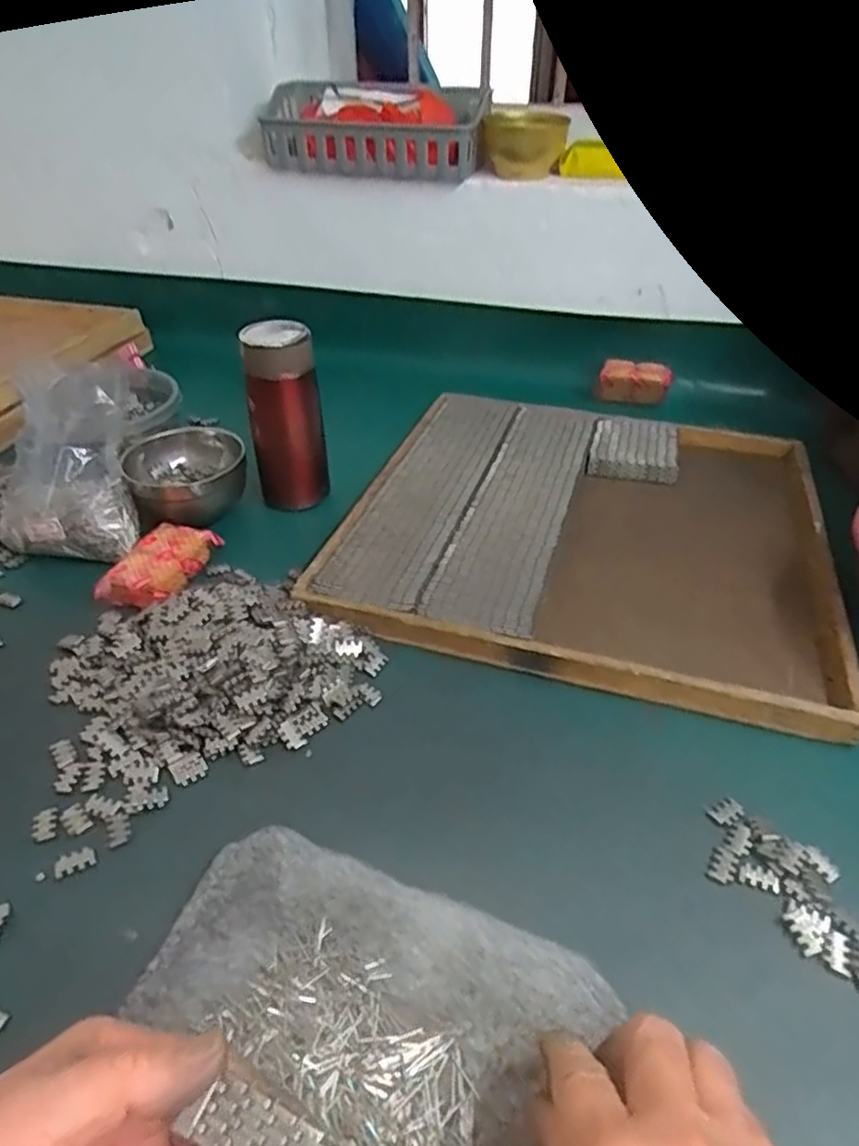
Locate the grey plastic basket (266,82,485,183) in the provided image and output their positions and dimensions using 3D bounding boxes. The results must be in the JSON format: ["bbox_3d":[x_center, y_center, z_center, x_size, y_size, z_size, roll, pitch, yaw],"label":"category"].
[{"bbox_3d":[-0.065,-0.528,0.791,0.261,0.078,0.139,9,38,10],"label":"grey plastic basket"}]

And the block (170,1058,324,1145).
[{"bbox_3d":[-0.055,0.180,0.213,0.042,0.006,0.021,18,45,22],"label":"block"}]

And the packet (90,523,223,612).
[{"bbox_3d":[-0.219,-0.009,0.546,0.058,0.021,0.092,11,39,13],"label":"packet"}]

